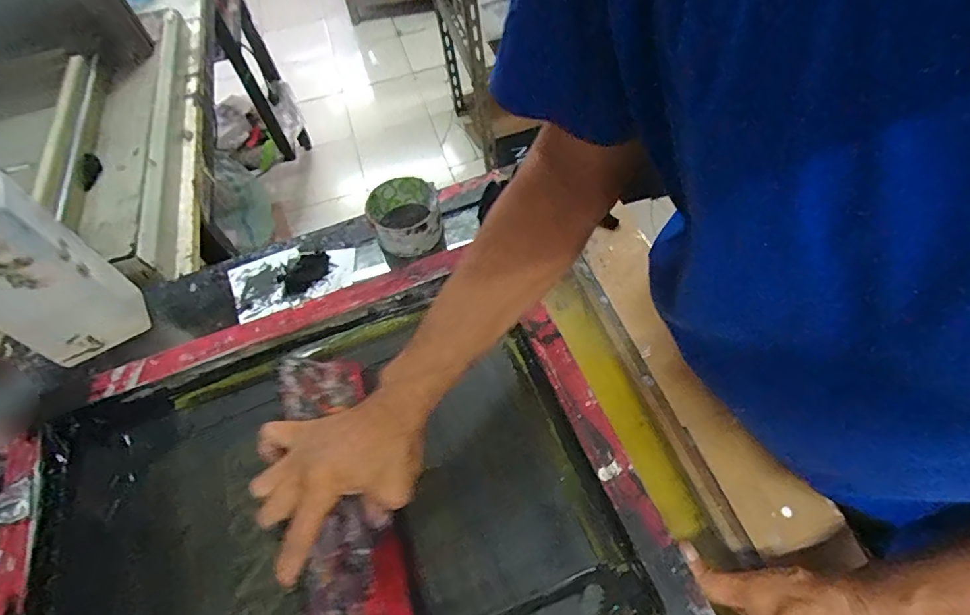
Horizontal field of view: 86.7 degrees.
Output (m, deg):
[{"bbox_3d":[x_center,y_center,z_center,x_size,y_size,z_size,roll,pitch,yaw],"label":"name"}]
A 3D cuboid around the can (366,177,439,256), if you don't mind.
[{"bbox_3d":[-0.093,-0.107,0.600,0.079,0.054,0.081,-2,57,3],"label":"can"}]

